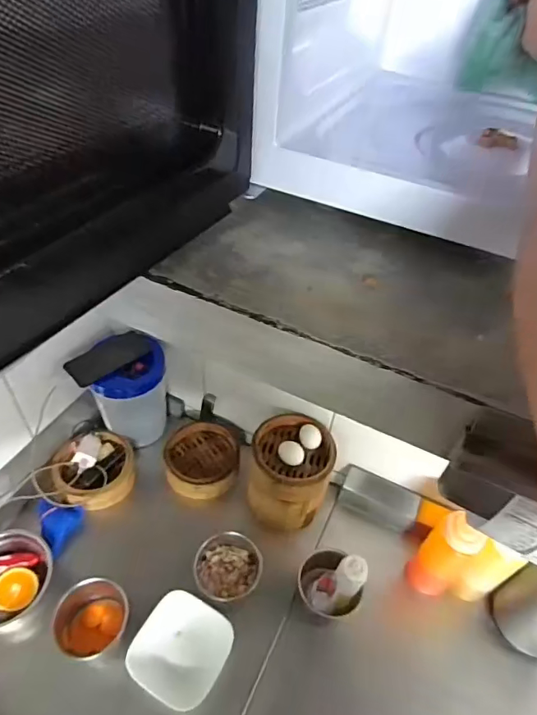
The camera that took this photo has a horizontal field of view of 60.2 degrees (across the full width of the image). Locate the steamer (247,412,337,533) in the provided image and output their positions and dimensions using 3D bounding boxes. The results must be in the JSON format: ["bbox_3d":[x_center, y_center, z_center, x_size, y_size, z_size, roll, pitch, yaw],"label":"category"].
[{"bbox_3d":[0.045,0.246,0.970,0.158,0.191,0.165,3,45,-3],"label":"steamer"}]

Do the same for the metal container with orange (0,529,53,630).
[{"bbox_3d":[-0.490,0.403,0.856,0.172,0.078,0.161,3,45,-3],"label":"metal container with orange"}]

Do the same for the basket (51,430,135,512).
[{"bbox_3d":[-0.374,0.232,0.997,0.157,0.077,0.172,3,45,-3],"label":"basket"}]

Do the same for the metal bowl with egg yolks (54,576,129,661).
[{"bbox_3d":[-0.305,0.459,0.808,0.115,0.082,0.120,3,45,-3],"label":"metal bowl with egg yolks"}]

